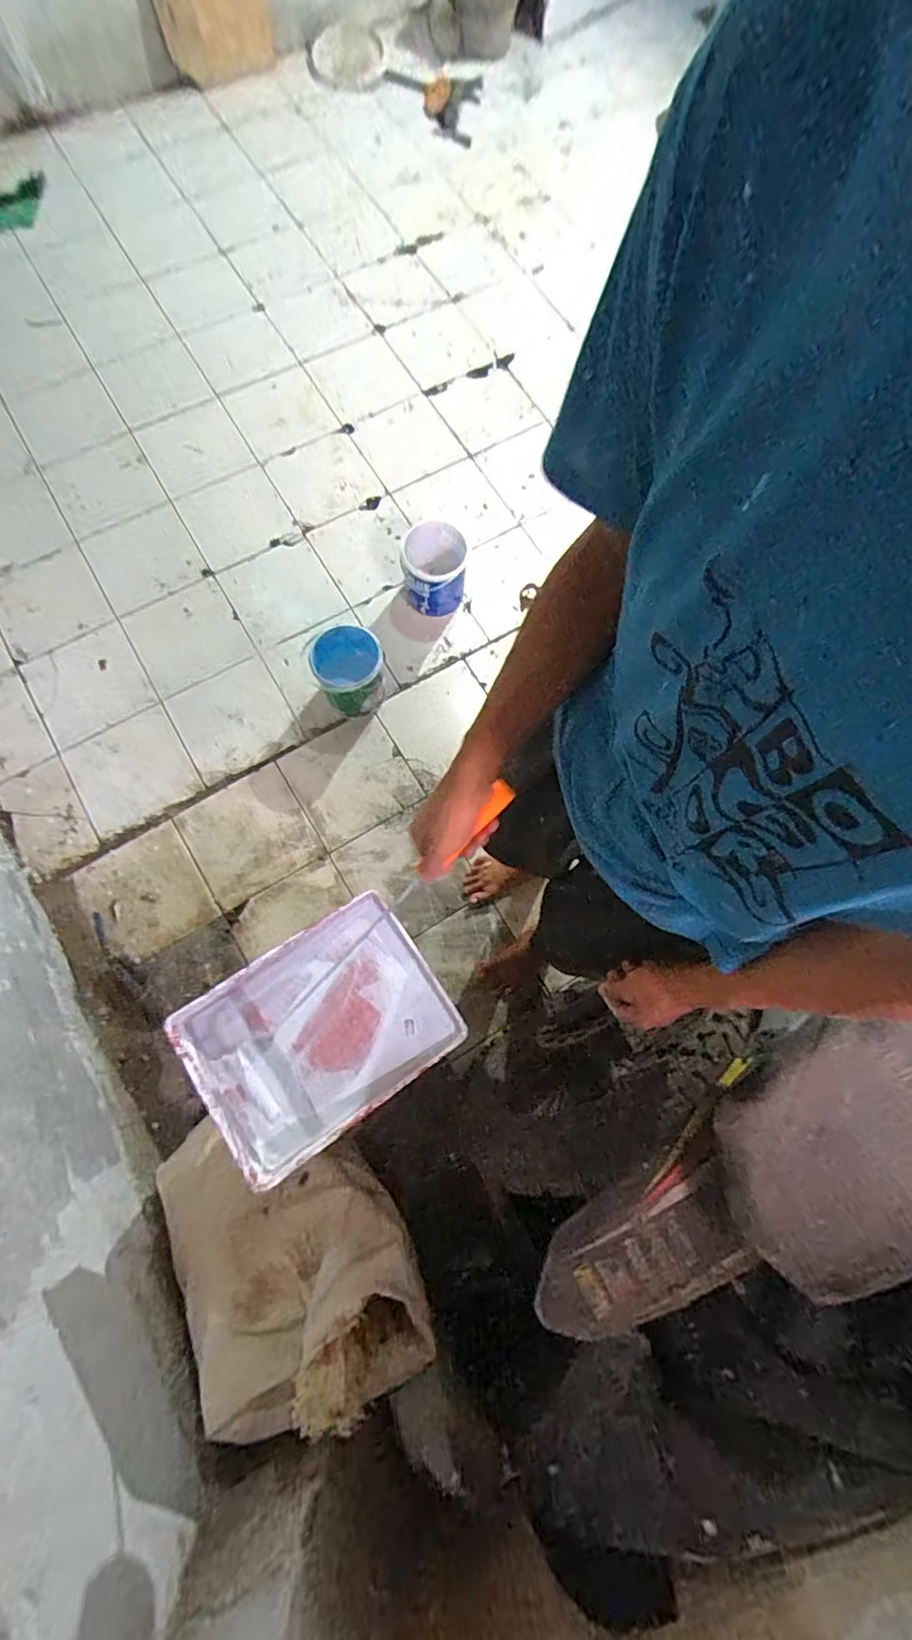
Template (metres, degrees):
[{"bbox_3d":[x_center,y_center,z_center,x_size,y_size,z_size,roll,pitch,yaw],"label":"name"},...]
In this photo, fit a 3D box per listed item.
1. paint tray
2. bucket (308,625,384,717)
[{"bbox_3d":[-0.202,0.313,0.840,0.356,0.067,0.276,-32,79,-10],"label":"paint tray"},{"bbox_3d":[-0.271,-0.387,1.467,0.173,0.212,0.159,1,75,-2],"label":"bucket"}]

